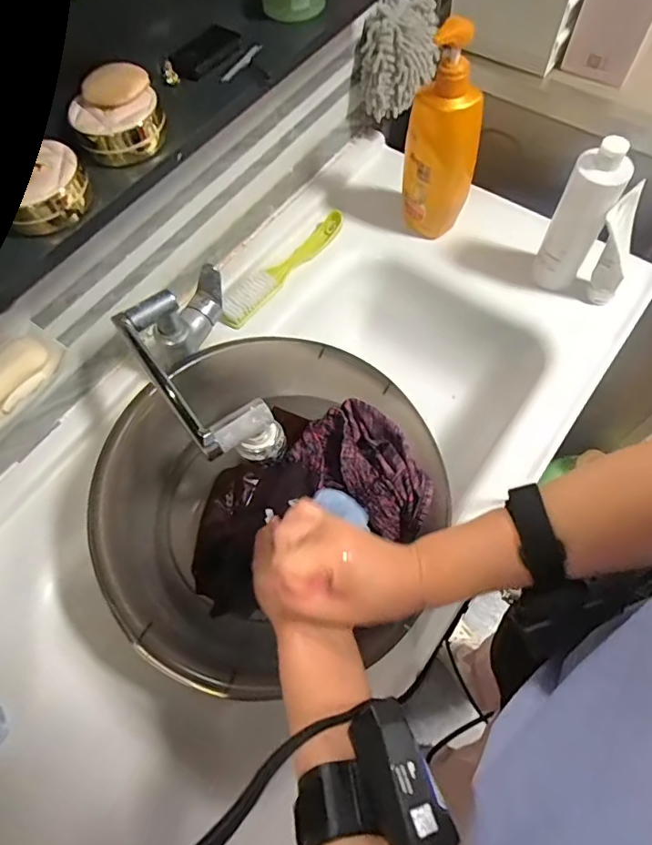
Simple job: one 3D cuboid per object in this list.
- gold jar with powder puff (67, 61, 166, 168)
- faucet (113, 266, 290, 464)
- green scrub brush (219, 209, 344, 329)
[{"bbox_3d":[-0.172,-0.255,0.426,0.068,0.047,0.060,-21,66,-6],"label":"gold jar with powder puff"},{"bbox_3d":[-0.136,-0.058,0.548,0.107,0.113,0.255,-22,66,-7],"label":"faucet"},{"bbox_3d":[-0.055,-0.223,0.728,0.033,0.041,0.244,36,72,18],"label":"green scrub brush"}]

